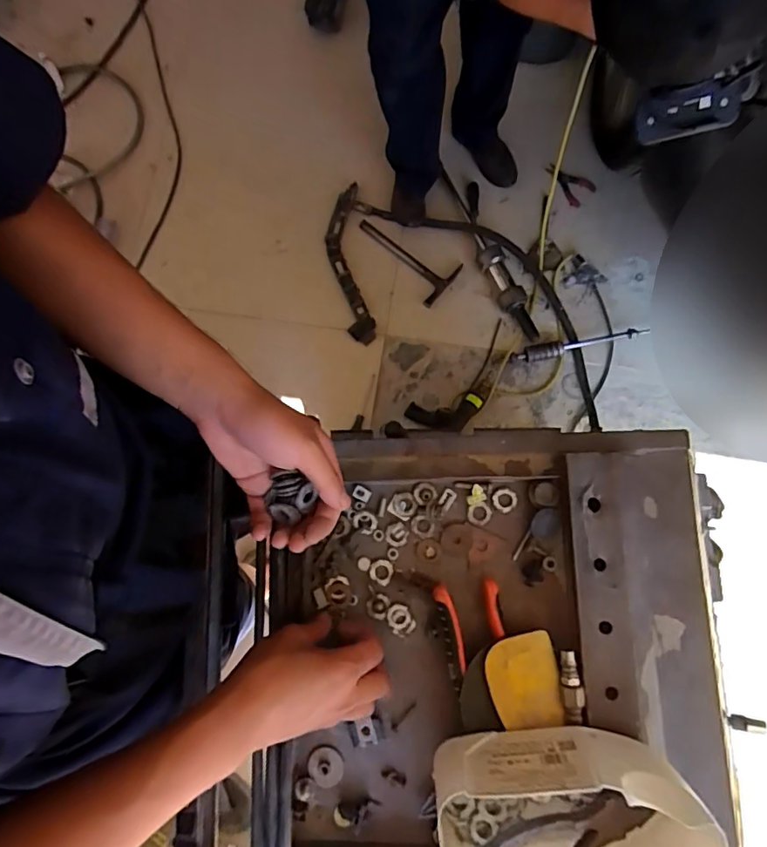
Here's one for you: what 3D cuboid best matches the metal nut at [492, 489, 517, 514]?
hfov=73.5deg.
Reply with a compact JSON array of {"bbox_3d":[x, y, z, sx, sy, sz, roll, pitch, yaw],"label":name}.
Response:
[{"bbox_3d":[0.111,0.071,0.471,0.022,0.004,0.020,-1,80,3],"label":"metal nut"}]

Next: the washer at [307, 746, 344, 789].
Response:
[{"bbox_3d":[-0.050,0.295,0.440,0.030,0.006,0.030,0,78,2],"label":"washer"}]

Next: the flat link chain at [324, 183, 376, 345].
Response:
[{"bbox_3d":[-0.101,-0.448,1.428,0.108,0.056,0.461,-8,79,2],"label":"flat link chain"}]

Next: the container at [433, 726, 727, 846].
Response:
[{"bbox_3d":[0.125,0.278,0.360,0.170,0.080,0.095,-6,80,2],"label":"container"}]

